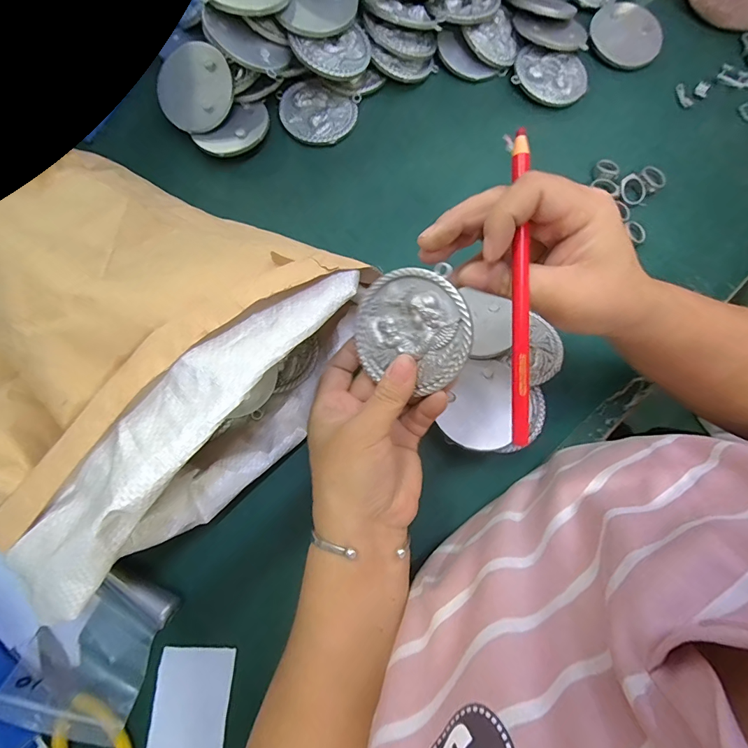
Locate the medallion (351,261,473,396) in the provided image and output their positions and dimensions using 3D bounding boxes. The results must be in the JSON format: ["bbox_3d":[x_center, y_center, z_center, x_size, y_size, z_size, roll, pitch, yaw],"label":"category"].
[{"bbox_3d":[0.021,-0.024,0.232,0.071,0.008,0.071,4,97,29],"label":"medallion"}]

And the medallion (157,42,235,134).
[{"bbox_3d":[-0.166,-0.265,0.361,0.071,0.007,0.076,1,96,9],"label":"medallion"}]

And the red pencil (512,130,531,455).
[{"bbox_3d":[0.078,-0.045,0.210,0.008,0.006,0.165,0,91,-1],"label":"red pencil"}]

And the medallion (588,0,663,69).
[{"bbox_3d":[0.259,-0.349,0.405,0.073,0.007,0.066,38,88,4],"label":"medallion"}]

